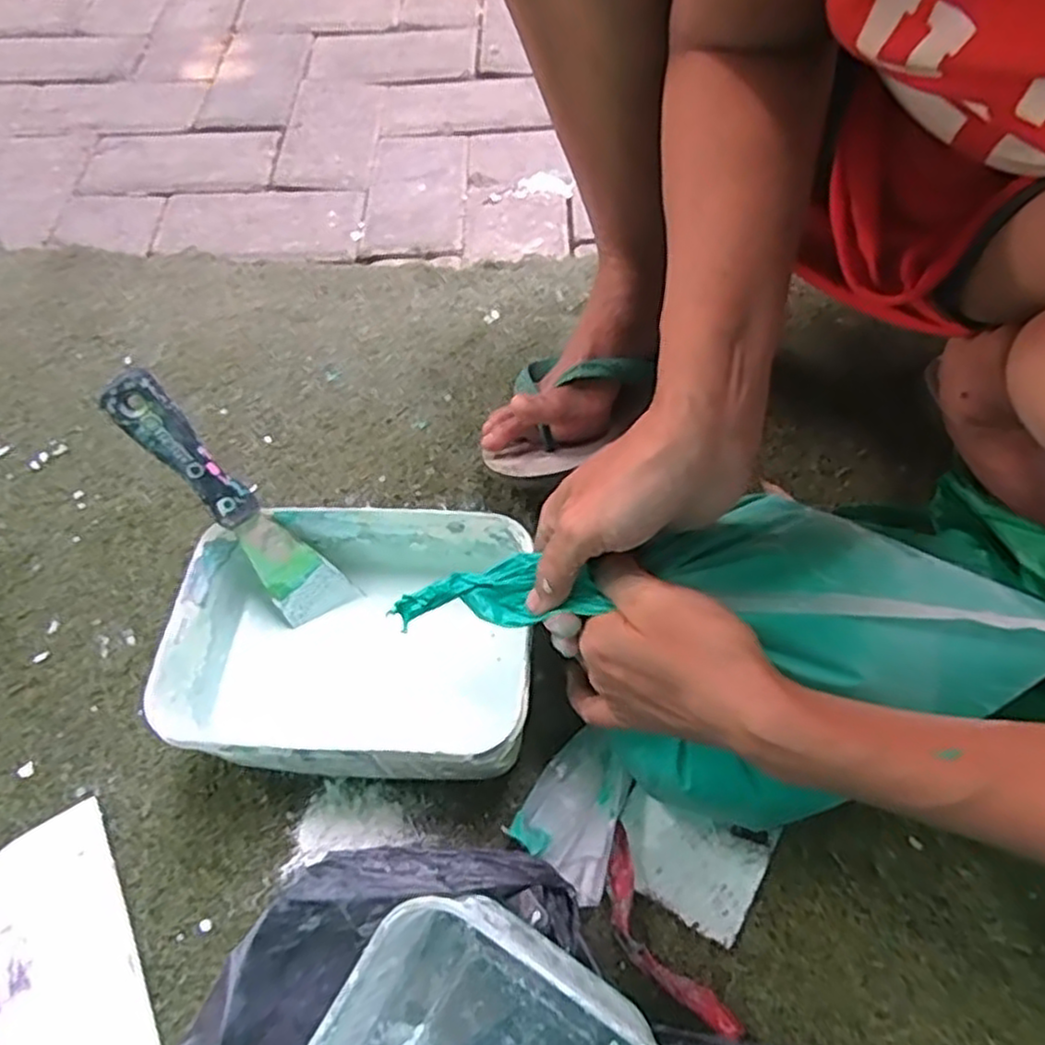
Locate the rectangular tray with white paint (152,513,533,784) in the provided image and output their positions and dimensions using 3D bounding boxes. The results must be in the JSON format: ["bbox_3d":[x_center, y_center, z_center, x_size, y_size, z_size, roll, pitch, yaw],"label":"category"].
[{"bbox_3d":[-0.091,0.073,0.429,0.193,0.085,0.138,1,58,5],"label":"rectangular tray with white paint"}]

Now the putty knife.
[{"bbox_3d":[-0.163,-0.008,0.417,0.041,0.175,0.015,-48,32,-22],"label":"putty knife"}]

